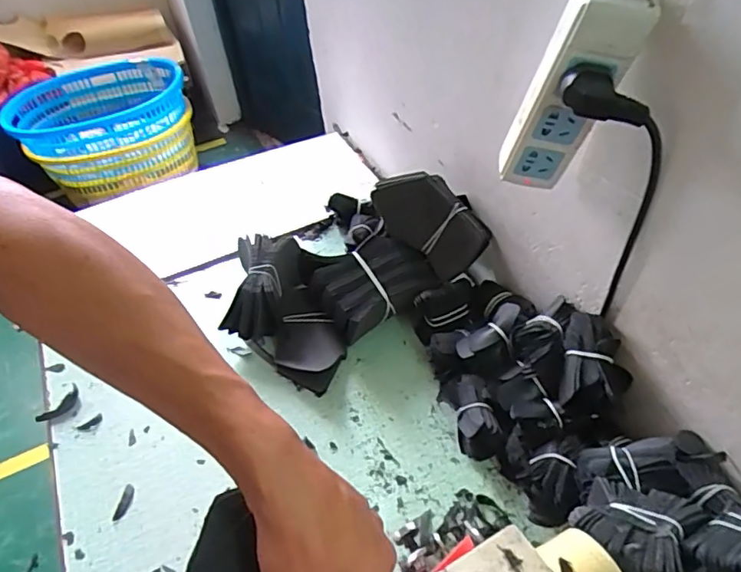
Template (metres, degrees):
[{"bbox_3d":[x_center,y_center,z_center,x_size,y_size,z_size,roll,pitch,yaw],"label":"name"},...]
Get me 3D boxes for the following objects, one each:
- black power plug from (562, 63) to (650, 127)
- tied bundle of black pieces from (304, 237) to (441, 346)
[{"bbox_3d":[0.165,-0.134,0.375,0.056,0.032,0.024,4,48,10],"label":"black power plug"},{"bbox_3d":[0.004,0.005,0.661,0.148,0.085,0.099,-18,48,-10],"label":"tied bundle of black pieces"}]

